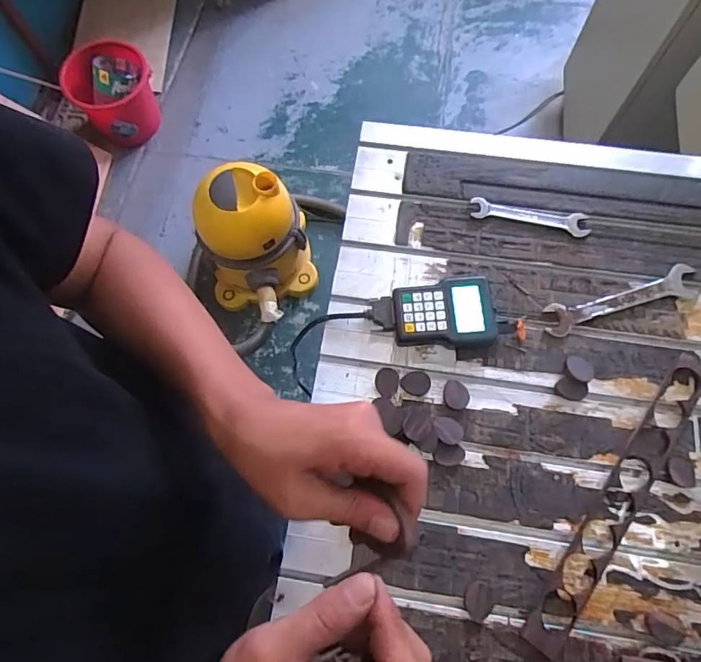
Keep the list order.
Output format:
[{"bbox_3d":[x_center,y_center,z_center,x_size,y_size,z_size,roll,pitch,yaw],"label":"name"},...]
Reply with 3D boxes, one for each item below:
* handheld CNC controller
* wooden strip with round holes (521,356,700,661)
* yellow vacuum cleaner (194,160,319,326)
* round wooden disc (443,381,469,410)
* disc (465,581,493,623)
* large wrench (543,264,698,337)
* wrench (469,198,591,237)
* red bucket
[{"bbox_3d":[0.140,-0.025,0.748,0.148,0.037,0.107,-5,70,0],"label":"handheld CNC controller"},{"bbox_3d":[0.370,0.220,0.665,0.052,0.011,0.453,35,75,13],"label":"wooden strip with round holes"},{"bbox_3d":[-0.266,-0.209,1.404,0.299,0.356,0.367,-6,70,0],"label":"yellow vacuum cleaner"},{"bbox_3d":[0.153,0.095,0.719,0.037,0.009,0.040,-1,70,2],"label":"round wooden disc"},{"bbox_3d":[0.163,0.344,0.628,0.034,0.004,0.045,22,73,9],"label":"disc"},{"bbox_3d":[0.420,-0.048,0.763,0.254,0.010,0.051,-18,71,-4],"label":"large wrench"},{"bbox_3d":[0.296,-0.188,0.811,0.190,0.007,0.039,11,71,6],"label":"wrench"},{"bbox_3d":[-0.779,-0.774,1.658,0.264,0.238,0.264,-1,70,2],"label":"red bucket"}]

